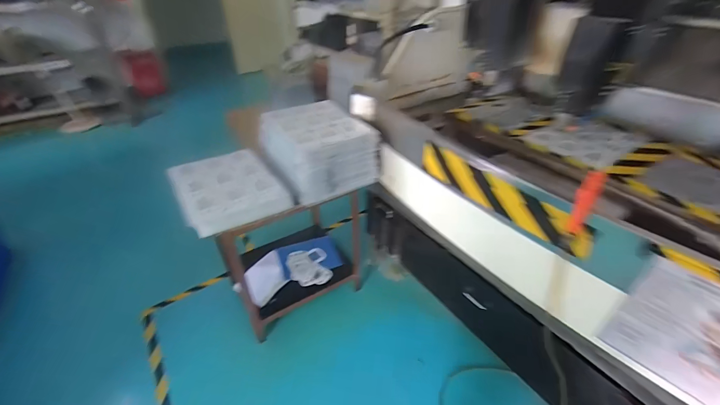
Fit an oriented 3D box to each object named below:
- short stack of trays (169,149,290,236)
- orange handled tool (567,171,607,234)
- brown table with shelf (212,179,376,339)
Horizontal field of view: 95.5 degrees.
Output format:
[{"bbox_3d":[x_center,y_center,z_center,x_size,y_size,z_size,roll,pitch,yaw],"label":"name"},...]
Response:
[{"bbox_3d":[-0.493,-0.063,1.218,0.336,0.110,0.444,-23,42,-25],"label":"short stack of trays"},{"bbox_3d":[0.487,0.002,0.714,0.037,0.154,0.025,28,46,34],"label":"orange handled tool"},{"bbox_3d":[-0.318,0.151,1.531,0.616,0.613,0.437,-24,42,-26],"label":"brown table with shelf"}]

